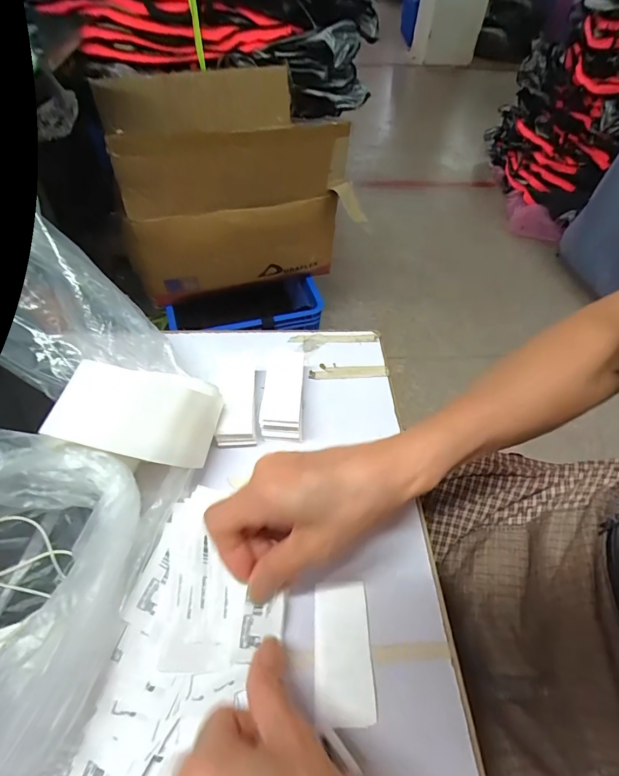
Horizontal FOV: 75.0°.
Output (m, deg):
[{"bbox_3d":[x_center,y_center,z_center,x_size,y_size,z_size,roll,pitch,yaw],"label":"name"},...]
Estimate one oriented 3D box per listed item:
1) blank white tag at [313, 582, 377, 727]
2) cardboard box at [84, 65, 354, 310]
[{"bbox_3d":[0.020,0.161,0.251,0.035,0.004,0.074,2,53,-4],"label":"blank white tag"},{"bbox_3d":[-0.216,-0.532,1.048,0.508,0.377,0.413,-14,55,-13],"label":"cardboard box"}]

